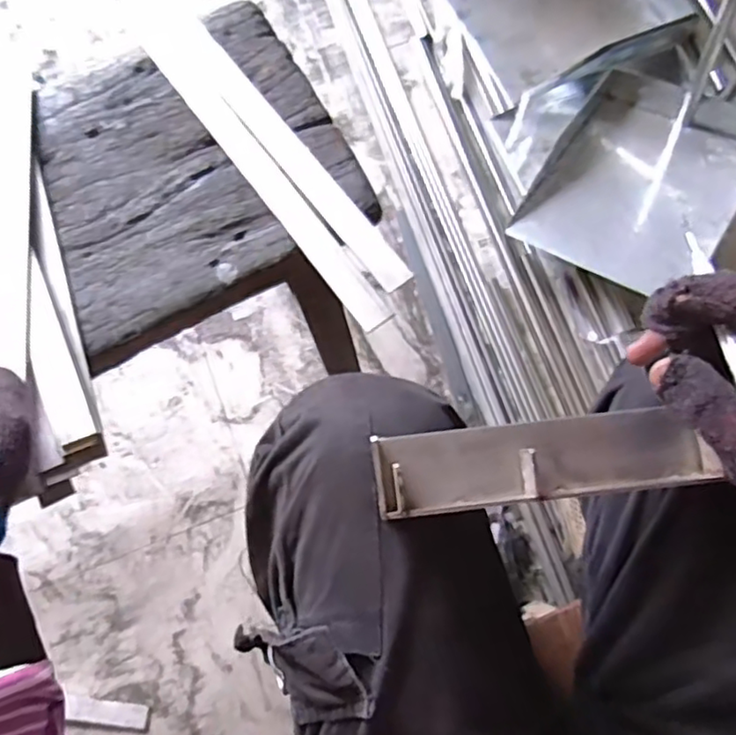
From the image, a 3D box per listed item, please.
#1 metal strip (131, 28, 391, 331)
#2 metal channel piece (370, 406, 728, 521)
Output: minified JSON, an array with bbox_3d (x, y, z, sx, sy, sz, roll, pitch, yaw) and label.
[{"bbox_3d":[-0.089,-0.161,0.509,0.026,0.007,0.328,-35,77,-9],"label":"metal strip"},{"bbox_3d":[0.097,0.051,0.353,0.185,0.024,0.044,-5,74,-4],"label":"metal channel piece"}]

